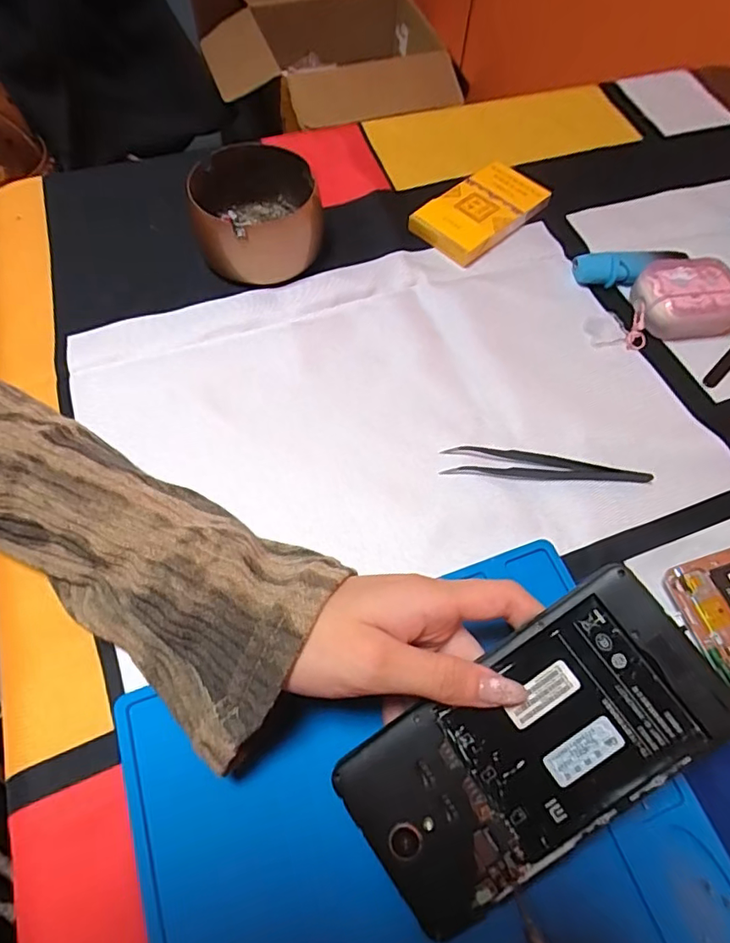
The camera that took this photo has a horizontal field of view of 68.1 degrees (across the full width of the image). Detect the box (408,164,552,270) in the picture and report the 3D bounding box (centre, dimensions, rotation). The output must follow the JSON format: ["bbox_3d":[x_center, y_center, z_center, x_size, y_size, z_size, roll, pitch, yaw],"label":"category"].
[{"bbox_3d":[0.086,-0.195,0.406,0.097,0.015,0.058,-40,70,-20],"label":"box"}]

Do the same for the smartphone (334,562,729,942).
[{"bbox_3d":[0.065,0.109,0.212,0.145,0.007,0.073,-37,77,1],"label":"smartphone"}]

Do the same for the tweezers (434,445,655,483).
[{"bbox_3d":[0.103,-0.002,0.308,0.115,0.009,0.016,6,62,1],"label":"tweezers"}]

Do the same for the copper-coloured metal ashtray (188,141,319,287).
[{"bbox_3d":[-0.075,-0.178,0.374,0.088,0.049,0.085,-4,62,-4],"label":"copper-coloured metal ashtray"}]

